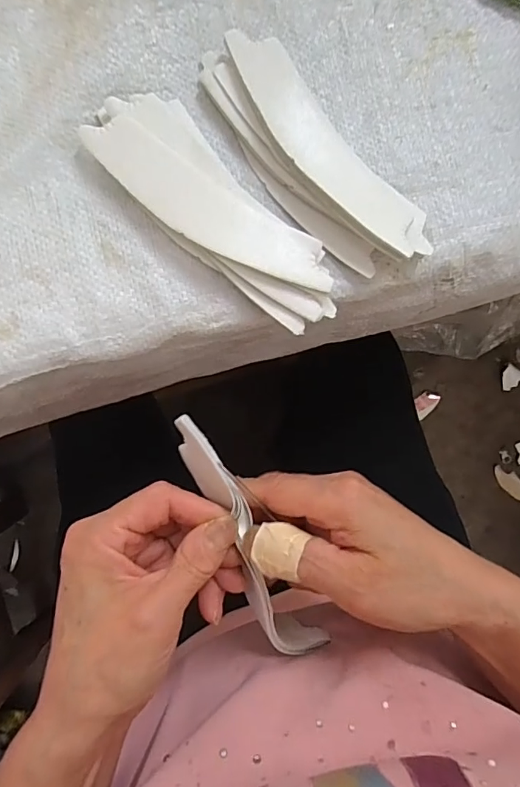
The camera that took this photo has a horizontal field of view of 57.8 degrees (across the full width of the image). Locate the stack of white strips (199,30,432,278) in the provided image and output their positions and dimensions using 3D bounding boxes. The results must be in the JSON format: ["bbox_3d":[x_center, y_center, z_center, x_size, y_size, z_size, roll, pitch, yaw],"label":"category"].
[{"bbox_3d":[0.027,-0.135,0.266,0.053,0.025,0.159,-41,90,-5],"label":"stack of white strips"}]

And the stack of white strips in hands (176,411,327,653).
[{"bbox_3d":[-0.003,0.075,0.234,0.025,0.032,0.144,-23,107,-5],"label":"stack of white strips in hands"}]

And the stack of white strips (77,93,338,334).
[{"bbox_3d":[-0.024,-0.099,0.261,0.054,0.017,0.160,-44,90,-5],"label":"stack of white strips"}]

